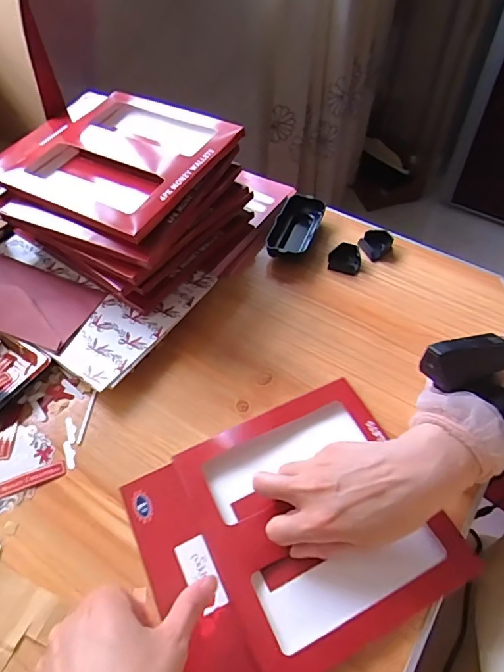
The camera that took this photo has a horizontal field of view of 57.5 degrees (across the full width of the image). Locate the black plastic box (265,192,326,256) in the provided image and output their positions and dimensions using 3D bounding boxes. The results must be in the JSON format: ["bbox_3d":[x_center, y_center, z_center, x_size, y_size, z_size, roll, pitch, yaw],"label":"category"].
[{"bbox_3d":[0.055,-0.139,0.588,0.054,0.029,0.115,18,55,14],"label":"black plastic box"}]

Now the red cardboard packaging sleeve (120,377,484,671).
[{"bbox_3d":[0.029,0.155,0.377,0.229,0.022,0.194,-23,56,-16],"label":"red cardboard packaging sleeve"}]

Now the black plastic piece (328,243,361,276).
[{"bbox_3d":[0.114,-0.096,0.563,0.038,0.017,0.037,12,54,10],"label":"black plastic piece"}]

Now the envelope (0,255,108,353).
[{"bbox_3d":[-0.264,-0.047,0.517,0.178,0.013,0.093,19,55,14],"label":"envelope"}]

